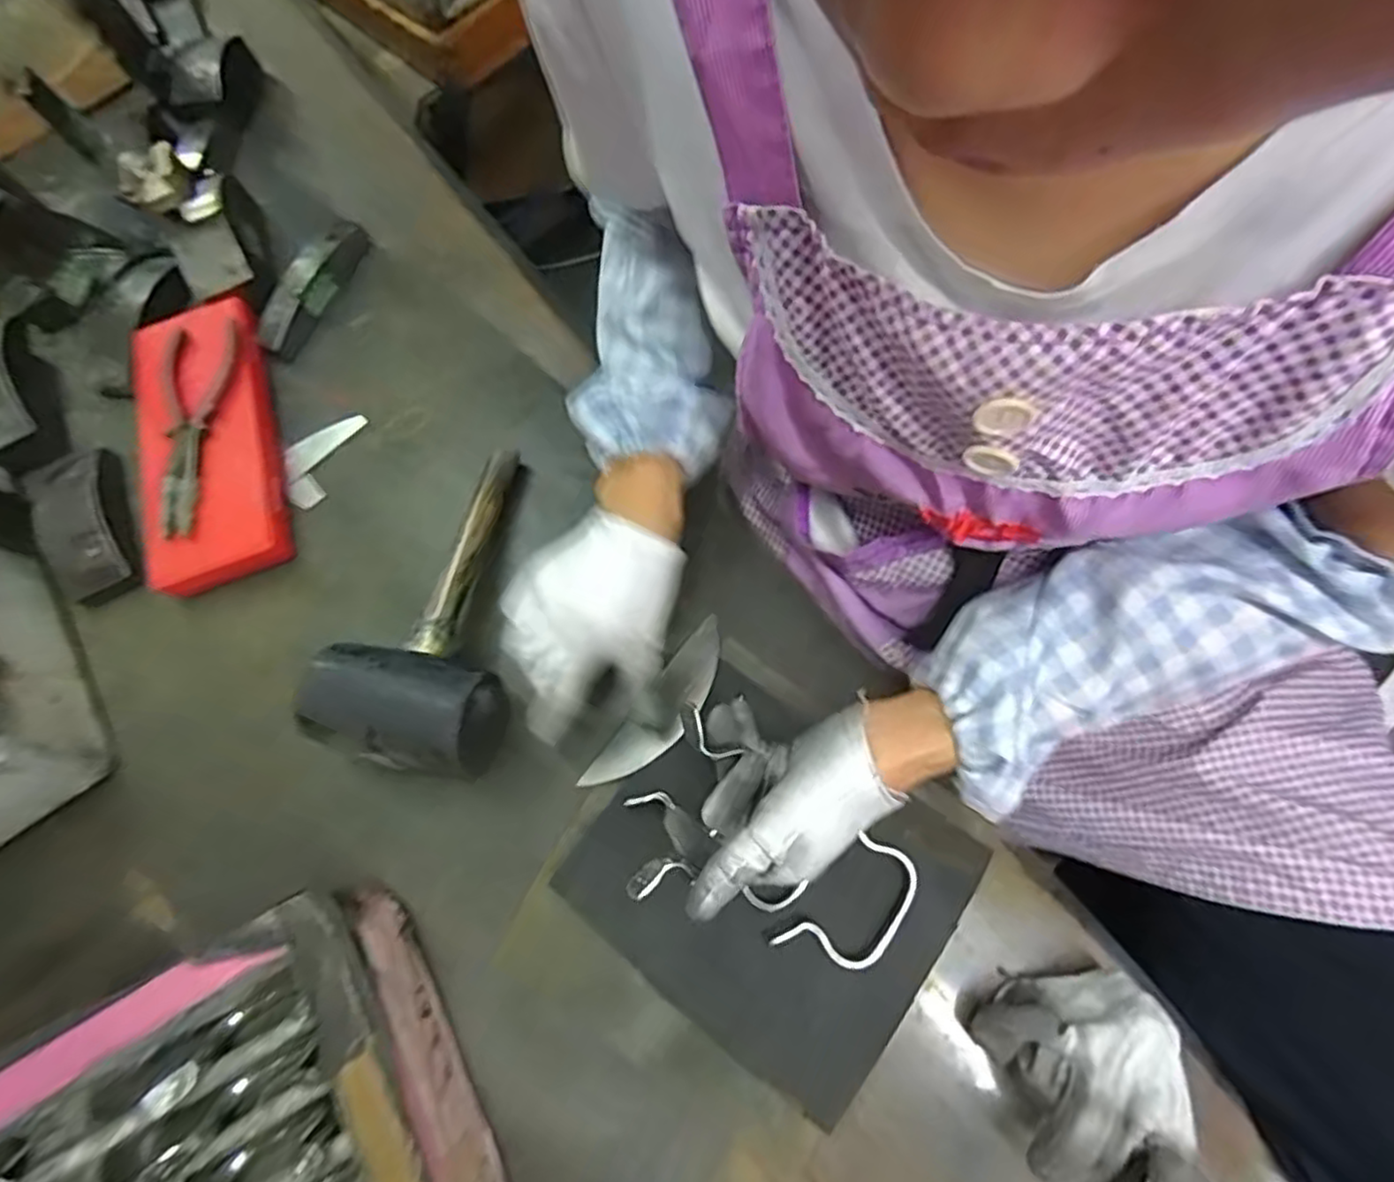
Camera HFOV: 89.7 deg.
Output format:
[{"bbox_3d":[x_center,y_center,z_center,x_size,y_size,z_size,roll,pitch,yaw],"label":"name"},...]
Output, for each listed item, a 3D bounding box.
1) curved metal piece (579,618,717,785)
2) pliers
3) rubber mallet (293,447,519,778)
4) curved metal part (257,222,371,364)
[{"bbox_3d":[-0.022,0.078,0.465,0.039,0.005,0.135,31,78,30],"label":"curved metal piece"},{"bbox_3d":[-0.401,-0.133,0.555,0.062,0.022,0.199,-12,70,3],"label":"pliers"},{"bbox_3d":[-0.166,0.001,0.477,0.115,0.070,0.233,10,72,10],"label":"rubber mallet"},{"bbox_3d":[-0.340,-0.269,0.615,0.030,0.030,0.142,17,74,13],"label":"curved metal part"}]

